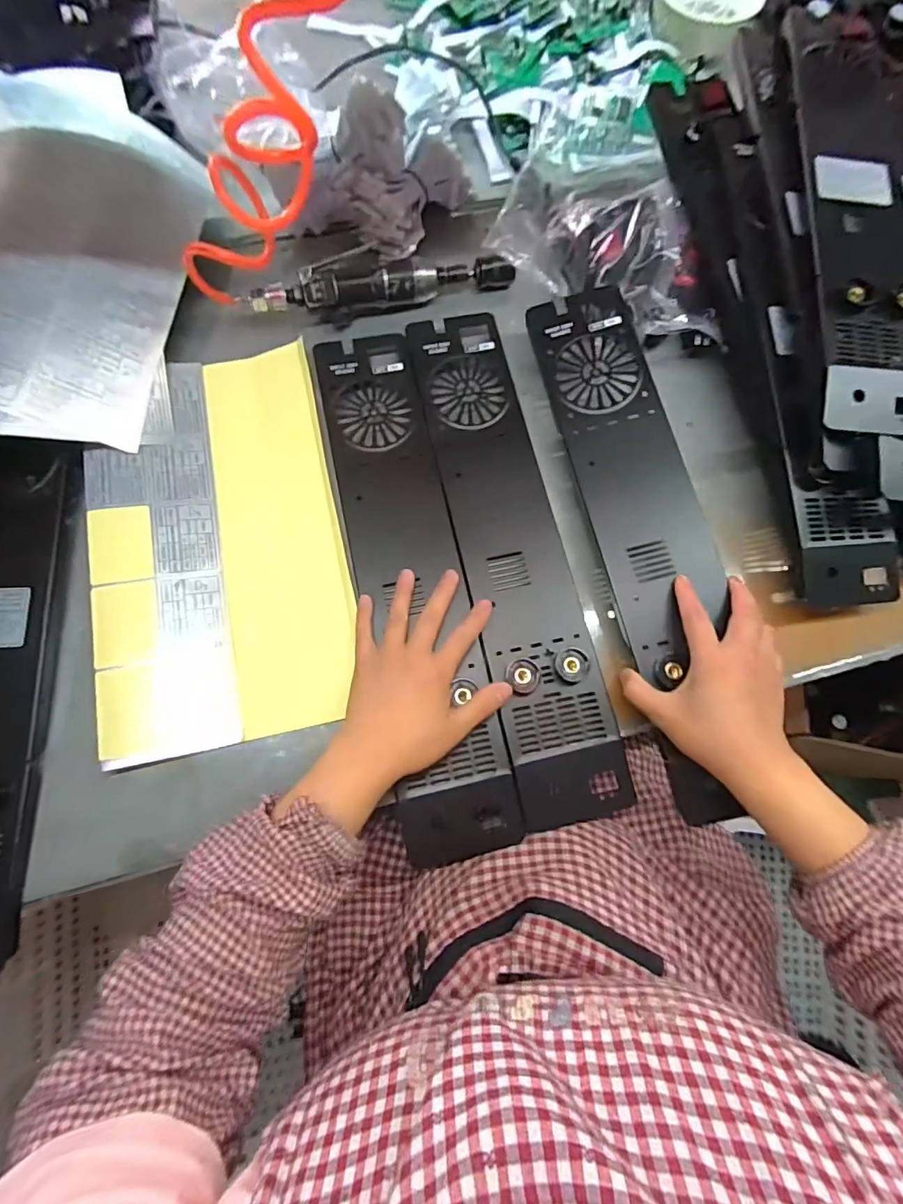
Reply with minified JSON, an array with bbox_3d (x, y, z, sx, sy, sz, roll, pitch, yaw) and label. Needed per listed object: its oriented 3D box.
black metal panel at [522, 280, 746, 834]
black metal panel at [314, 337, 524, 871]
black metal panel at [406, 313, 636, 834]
[{"bbox_3d":[0.177,-0.069,0.449,0.112,0.020,0.493,-10,78,-1],"label":"black metal panel"},{"bbox_3d":[-0.040,-0.031,0.453,0.096,0.018,0.491,-13,77,-2],"label":"black metal panel"},{"bbox_3d":[0.058,-0.055,0.470,0.102,0.028,0.489,-13,77,-2],"label":"black metal panel"}]

